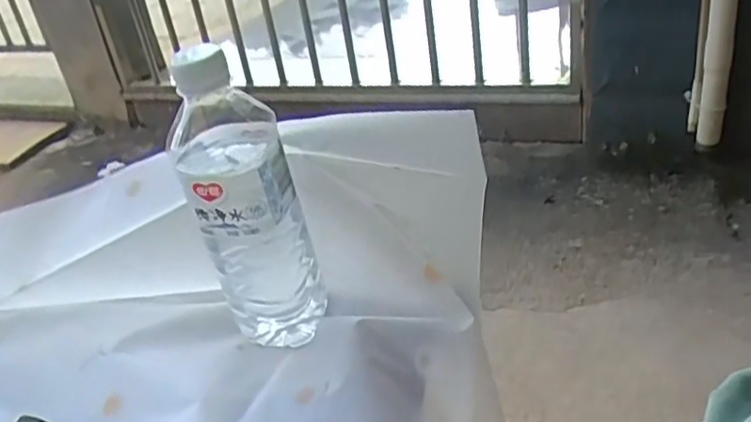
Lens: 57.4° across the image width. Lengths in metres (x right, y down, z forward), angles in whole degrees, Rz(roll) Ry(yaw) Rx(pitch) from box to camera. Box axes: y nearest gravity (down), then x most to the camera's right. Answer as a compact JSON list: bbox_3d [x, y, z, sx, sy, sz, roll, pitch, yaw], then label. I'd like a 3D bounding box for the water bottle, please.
[{"bbox_3d":[-0.084,-0.004,0.449,0.072,0.201,0.062,-13,31,-7],"label":"water bottle"}]

